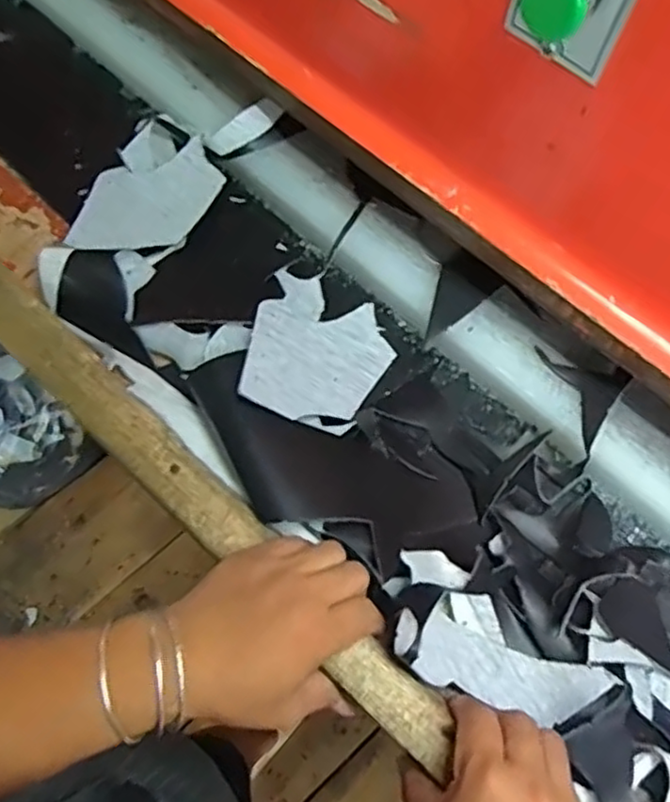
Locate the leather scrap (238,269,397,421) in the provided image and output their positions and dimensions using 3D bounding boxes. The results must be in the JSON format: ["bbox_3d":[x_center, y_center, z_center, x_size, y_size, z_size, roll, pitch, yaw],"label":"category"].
[{"bbox_3d":[-0.010,-0.040,0.516,0.106,0.016,0.146,23,47,-14],"label":"leather scrap"}]

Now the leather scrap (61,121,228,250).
[{"bbox_3d":[-0.164,-0.170,0.569,0.093,0.025,0.140,37,68,14],"label":"leather scrap"}]

